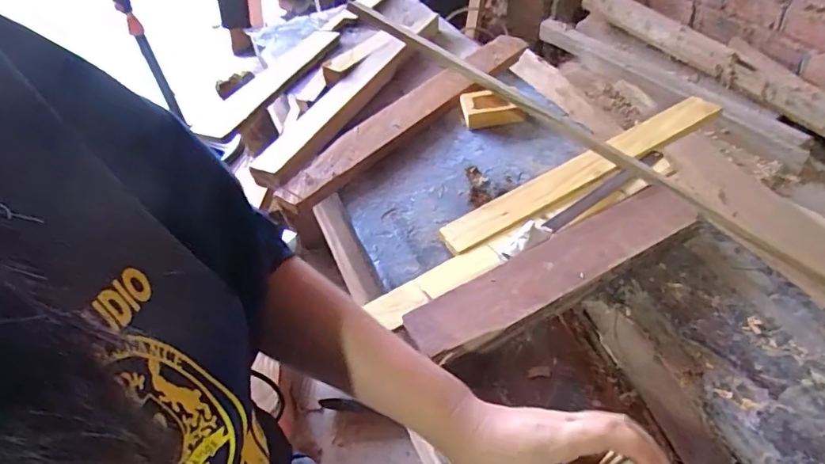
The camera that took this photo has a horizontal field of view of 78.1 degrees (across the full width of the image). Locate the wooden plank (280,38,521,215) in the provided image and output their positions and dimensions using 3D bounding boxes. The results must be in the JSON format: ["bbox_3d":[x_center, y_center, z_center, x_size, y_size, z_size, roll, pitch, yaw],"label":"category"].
[{"bbox_3d":[0.009,-0.202,0.839,0.085,0.032,0.555,30,56,31],"label":"wooden plank"}]

